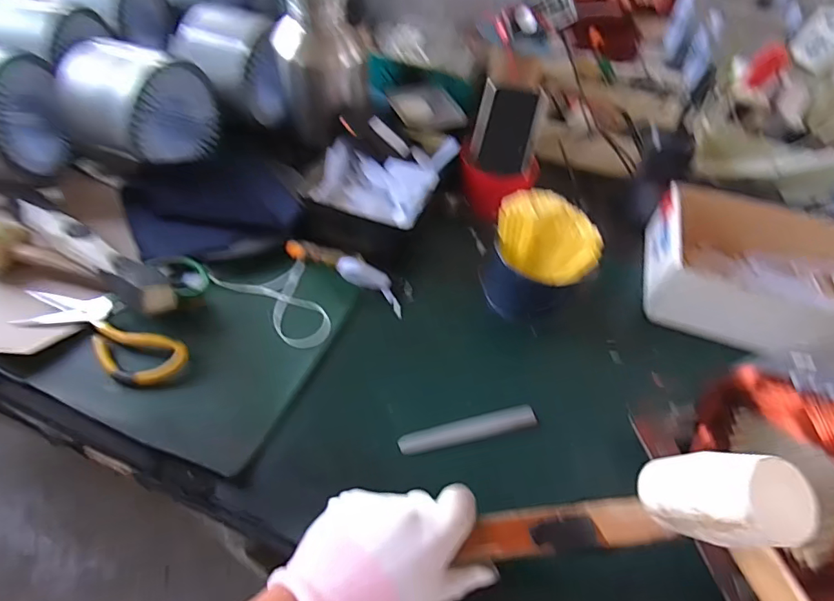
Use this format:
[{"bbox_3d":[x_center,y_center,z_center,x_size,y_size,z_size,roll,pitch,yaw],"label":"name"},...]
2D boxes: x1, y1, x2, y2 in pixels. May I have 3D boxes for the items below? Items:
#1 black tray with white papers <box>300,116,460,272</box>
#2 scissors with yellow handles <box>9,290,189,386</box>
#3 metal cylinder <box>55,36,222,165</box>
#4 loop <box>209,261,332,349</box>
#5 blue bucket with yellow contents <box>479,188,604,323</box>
[{"bbox_3d":[-0.046,-0.150,0.634,0.144,0.066,0.214,17,51,11],"label":"black tray with white papers"},{"bbox_3d":[-0.312,0.028,0.484,0.186,0.013,0.062,23,52,15],"label":"scissors with yellow handles"},{"bbox_3d":[-0.357,-0.250,0.630,0.126,0.120,0.152,14,50,8],"label":"metal cylinder"},{"bbox_3d":[-0.144,-0.005,0.541,0.143,0.009,0.088,36,56,24],"label":"loop"},{"bbox_3d":[0.130,-0.049,0.541,0.104,0.098,0.098,2,49,-2],"label":"blue bucket with yellow contents"}]

